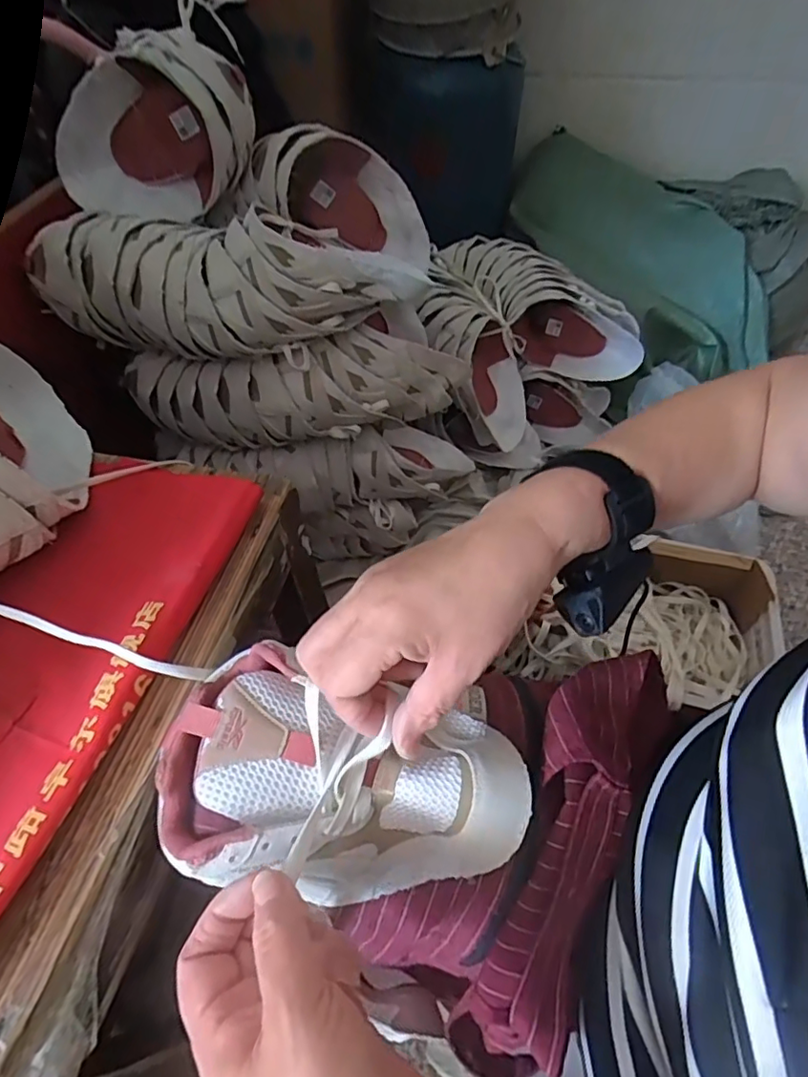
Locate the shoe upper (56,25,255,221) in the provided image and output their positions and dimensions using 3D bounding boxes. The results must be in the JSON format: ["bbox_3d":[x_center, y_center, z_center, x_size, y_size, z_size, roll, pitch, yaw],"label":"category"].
[{"bbox_3d":[-0.286,-0.462,0.638,0.219,0.156,0.065,1,54,1],"label":"shoe upper"}]

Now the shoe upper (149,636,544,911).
[{"bbox_3d":[-0.034,0.138,0.318,0.198,0.074,0.113,10,54,8],"label":"shoe upper"}]

